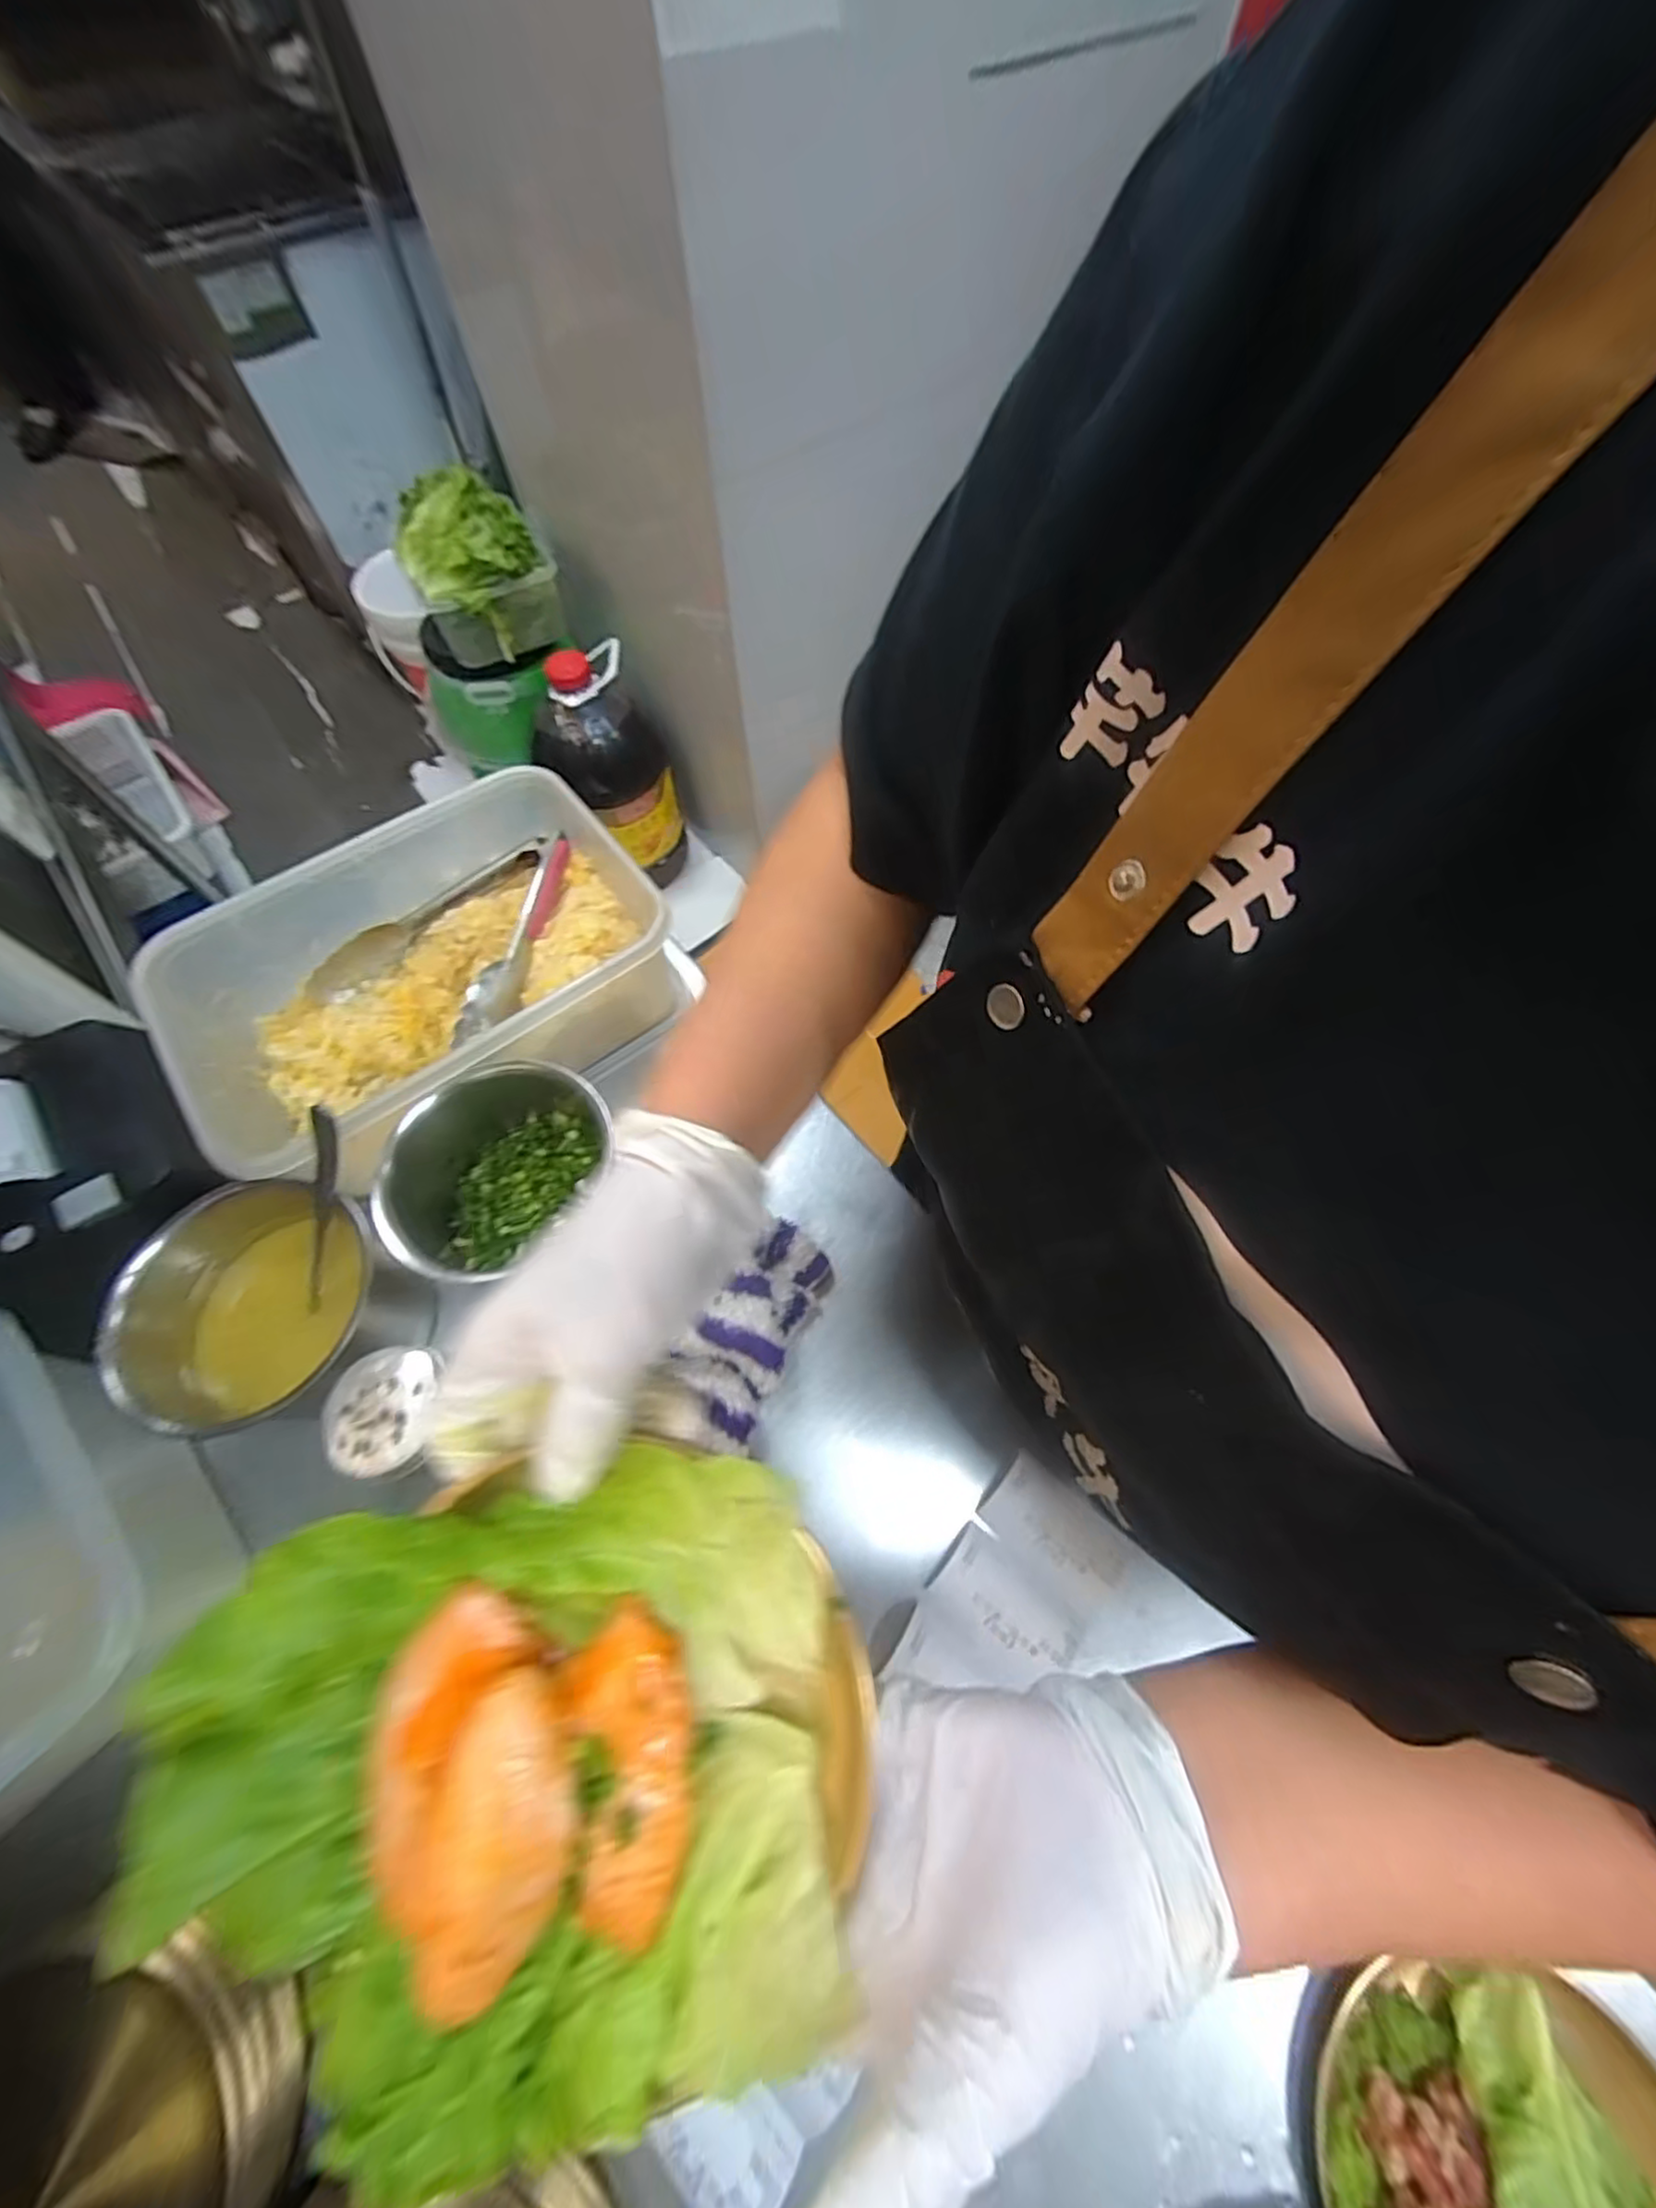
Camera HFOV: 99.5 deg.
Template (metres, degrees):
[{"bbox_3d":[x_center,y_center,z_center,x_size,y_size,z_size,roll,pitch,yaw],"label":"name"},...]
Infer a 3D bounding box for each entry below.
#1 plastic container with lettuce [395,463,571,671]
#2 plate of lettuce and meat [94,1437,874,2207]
[{"bbox_3d":[-0.669,-1.030,1.344,0.242,0.214,0.254,-27,68,-11],"label":"plastic container with lettuce"},{"bbox_3d":[-0.085,0.192,0.202,0.189,0.035,0.154,-17,66,-7],"label":"plate of lettuce and meat"}]

